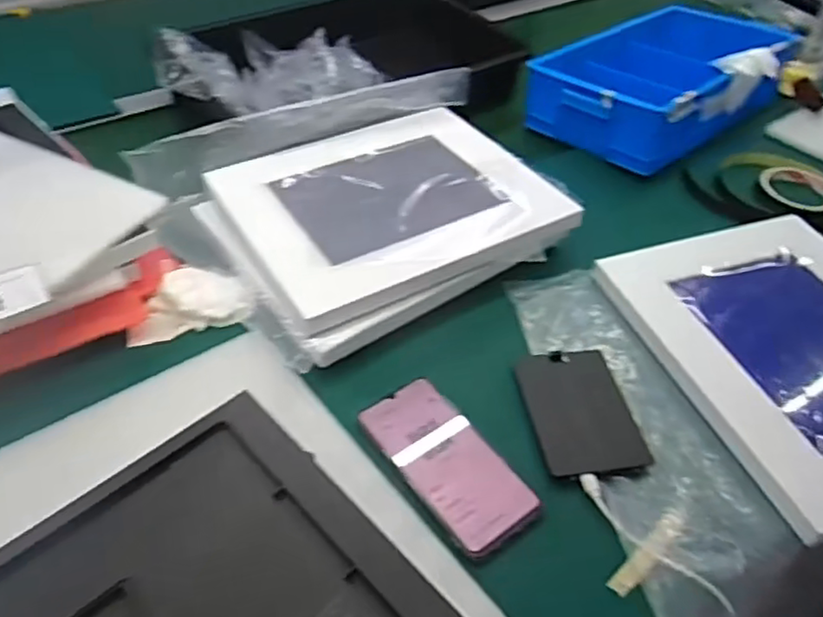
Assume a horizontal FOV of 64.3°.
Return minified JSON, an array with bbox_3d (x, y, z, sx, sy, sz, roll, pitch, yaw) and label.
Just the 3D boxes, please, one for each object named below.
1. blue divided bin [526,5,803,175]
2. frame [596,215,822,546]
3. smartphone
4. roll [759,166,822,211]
[{"bbox_3d":[0.336,-0.304,0.878,0.338,0.096,0.220,-31,54,-29],"label":"blue divided bin"},{"bbox_3d":[0.348,0.023,0.602,0.249,0.033,0.330,-12,47,-15],"label":"frame"},{"bbox_3d":[0.028,0.116,0.504,0.072,0.011,0.146,-26,52,-26],"label":"smartphone"},{"bbox_3d":[0.454,-0.148,0.774,0.084,0.017,0.084,2,45,-2],"label":"roll"}]

